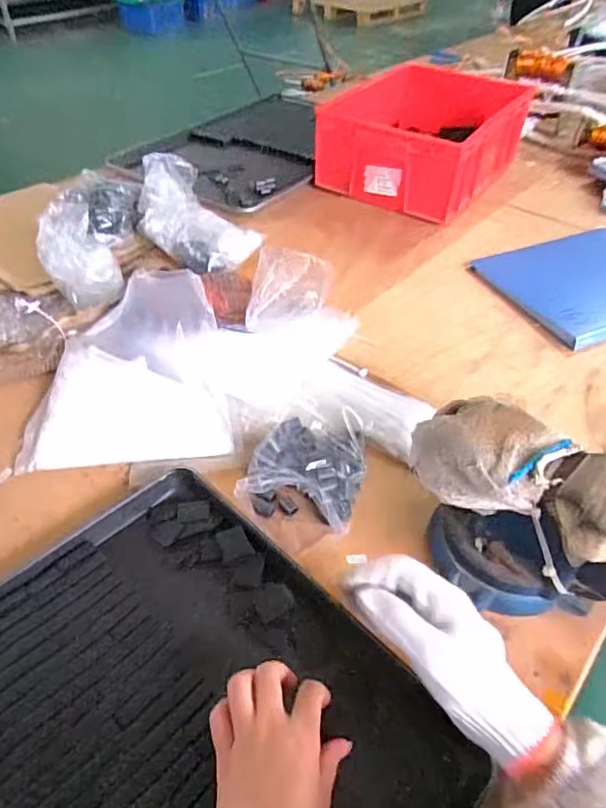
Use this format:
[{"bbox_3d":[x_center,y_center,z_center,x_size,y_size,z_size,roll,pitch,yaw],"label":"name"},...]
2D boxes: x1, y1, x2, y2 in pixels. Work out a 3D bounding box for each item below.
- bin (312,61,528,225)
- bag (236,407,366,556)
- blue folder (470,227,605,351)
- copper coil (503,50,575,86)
[{"bbox_3d":[0.242,-0.536,1.115,0.303,0.167,0.390,25,50,22],"label":"bin"},{"bbox_3d":[0.004,0.070,0.586,0.118,0.058,0.143,13,46,12],"label":"bag"},{"bbox_3d":[0.468,-0.206,0.885,0.334,0.026,0.262,-18,48,-18],"label":"blue folder"},{"bbox_3d":[0.581,-0.830,1.339,0.054,0.056,0.161,-29,52,-26],"label":"copper coil"}]

